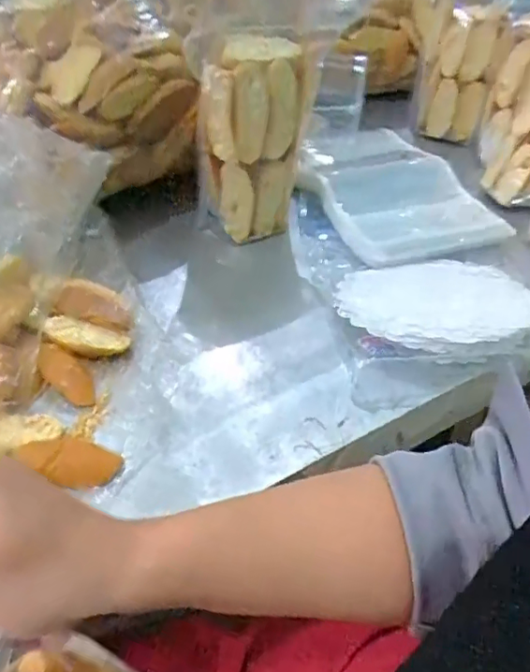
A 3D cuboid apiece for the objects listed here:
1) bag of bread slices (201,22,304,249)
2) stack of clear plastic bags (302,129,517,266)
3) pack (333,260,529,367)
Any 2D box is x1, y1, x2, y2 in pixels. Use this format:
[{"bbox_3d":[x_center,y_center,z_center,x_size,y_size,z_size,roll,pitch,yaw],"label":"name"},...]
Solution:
[{"bbox_3d":[-0.016,-0.215,0.619,0.101,0.204,0.112,7,44,-1],"label":"bag of bread slices"},{"bbox_3d":[0.174,-0.196,0.751,0.208,0.035,0.283,-9,46,-16],"label":"stack of clear plastic bags"},{"bbox_3d":[0.196,-0.029,0.579,0.232,0.027,0.166,-2,45,-10],"label":"pack"}]

